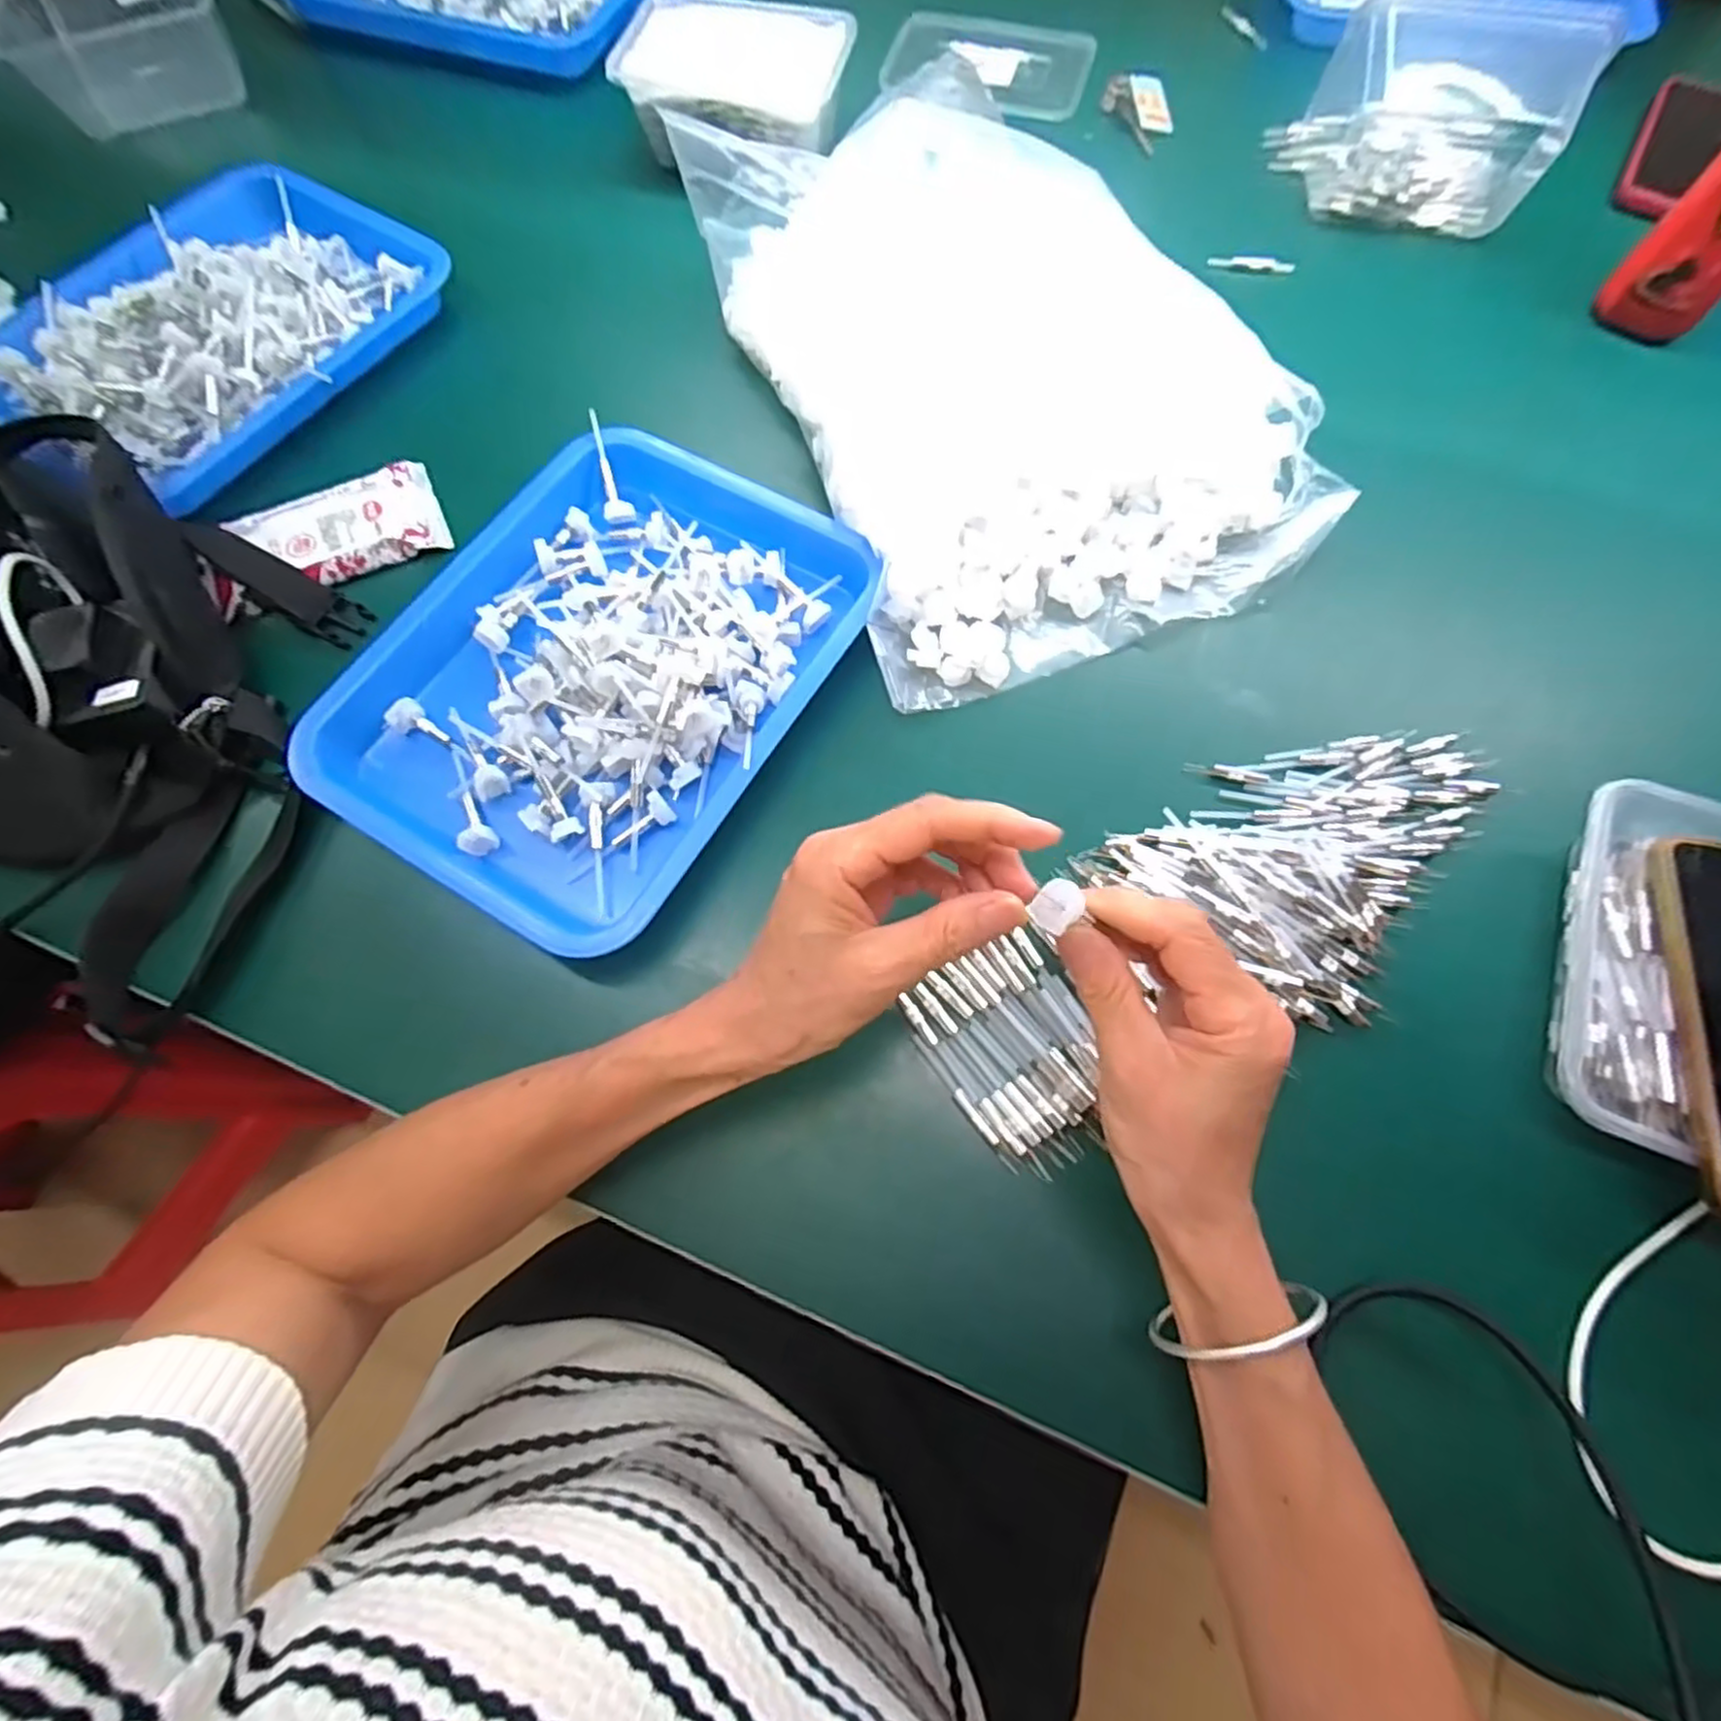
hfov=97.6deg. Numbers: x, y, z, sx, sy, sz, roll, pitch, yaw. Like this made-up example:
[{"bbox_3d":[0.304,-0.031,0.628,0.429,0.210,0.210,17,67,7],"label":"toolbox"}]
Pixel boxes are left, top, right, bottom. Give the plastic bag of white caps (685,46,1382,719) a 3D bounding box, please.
[{"bbox_3d":[0.093,-0.320,0.467,0.302,0.083,0.413,-19,70,-5],"label":"plastic bag of white caps"}]

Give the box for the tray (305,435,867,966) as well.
[{"bbox_3d":[-0.138,-0.109,0.415,0.223,0.034,0.290,29,73,12],"label":"tray"}]

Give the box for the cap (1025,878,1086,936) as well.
[{"bbox_3d":[0.069,0.016,0.266,0.015,0.008,0.018,40,76,15],"label":"cap"}]

